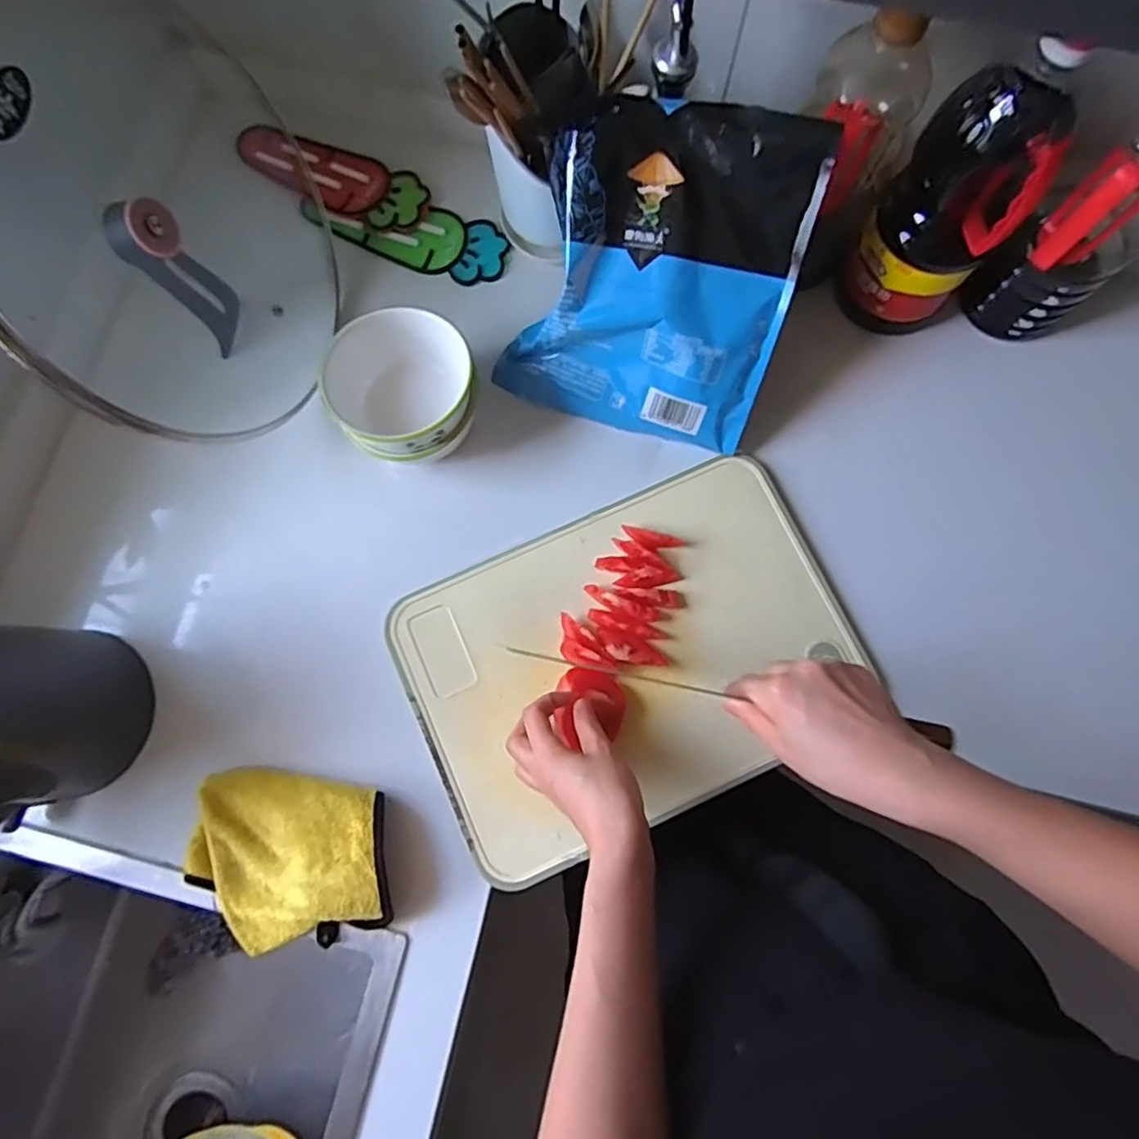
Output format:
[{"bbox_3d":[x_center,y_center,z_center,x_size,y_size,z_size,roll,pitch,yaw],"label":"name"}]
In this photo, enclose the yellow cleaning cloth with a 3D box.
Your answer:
[{"bbox_3d":[-0.244,0.249,0.550,0.176,0.046,0.154,-7,79,-1],"label":"yellow cleaning cloth"}]

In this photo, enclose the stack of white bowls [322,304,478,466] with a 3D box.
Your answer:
[{"bbox_3d":[-0.152,-0.163,0.598,0.138,0.085,0.130,32,80,6],"label":"stack of white bowls"}]

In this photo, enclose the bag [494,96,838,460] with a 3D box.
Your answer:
[{"bbox_3d":[0.065,-0.245,0.547,0.238,0.260,0.051,16,35,5],"label":"bag"}]

